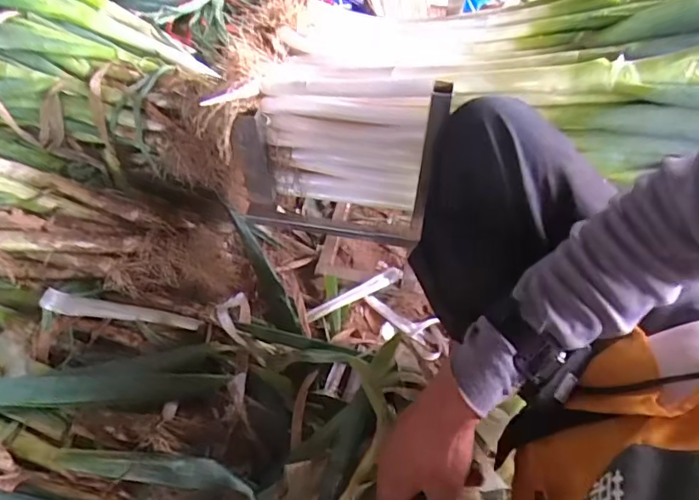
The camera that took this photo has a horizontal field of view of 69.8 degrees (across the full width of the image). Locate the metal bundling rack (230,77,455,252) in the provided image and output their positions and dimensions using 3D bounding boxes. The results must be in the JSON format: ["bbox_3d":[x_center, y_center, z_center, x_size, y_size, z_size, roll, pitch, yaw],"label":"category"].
[{"bbox_3d":[-0.025,-0.120,0.691,0.289,0.253,0.060,12,52,10],"label":"metal bundling rack"}]

